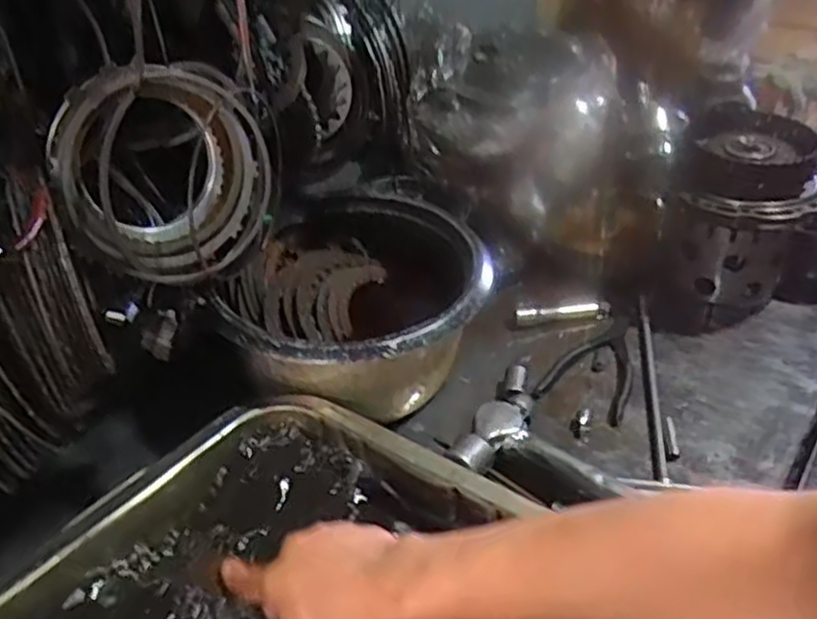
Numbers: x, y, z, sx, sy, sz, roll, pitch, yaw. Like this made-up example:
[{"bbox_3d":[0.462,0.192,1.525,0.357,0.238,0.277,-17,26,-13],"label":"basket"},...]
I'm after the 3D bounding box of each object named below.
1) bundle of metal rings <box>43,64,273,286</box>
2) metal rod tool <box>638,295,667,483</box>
[{"bbox_3d":[-0.176,-0.103,0.546,0.154,0.157,0.034,12,-1,-35],"label":"bundle of metal rings"},{"bbox_3d":[0.261,0.072,0.813,0.013,0.012,0.281,5,38,8],"label":"metal rod tool"}]

